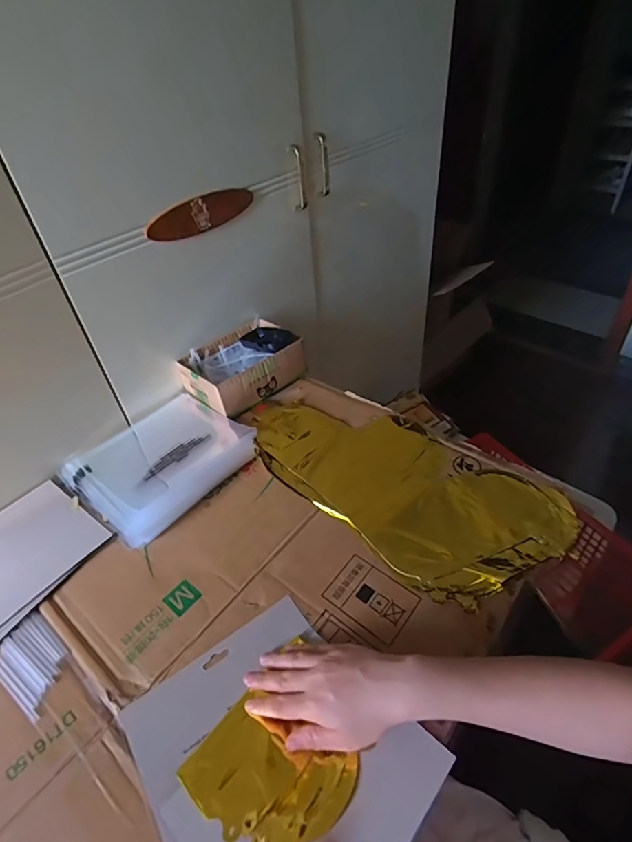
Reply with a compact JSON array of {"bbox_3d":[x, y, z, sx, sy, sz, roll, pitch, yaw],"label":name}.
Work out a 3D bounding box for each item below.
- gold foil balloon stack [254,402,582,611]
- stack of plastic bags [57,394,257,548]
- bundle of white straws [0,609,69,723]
[{"bbox_3d":[0.104,0.069,0.631,0.224,0.009,0.428,-36,51,-29],"label":"gold foil balloon stack"},{"bbox_3d":[-0.233,0.048,0.684,0.230,0.028,0.236,27,51,30],"label":"stack of plastic bags"},{"bbox_3d":[-0.296,0.250,0.477,0.098,0.004,0.062,23,49,27],"label":"bundle of white straws"}]

